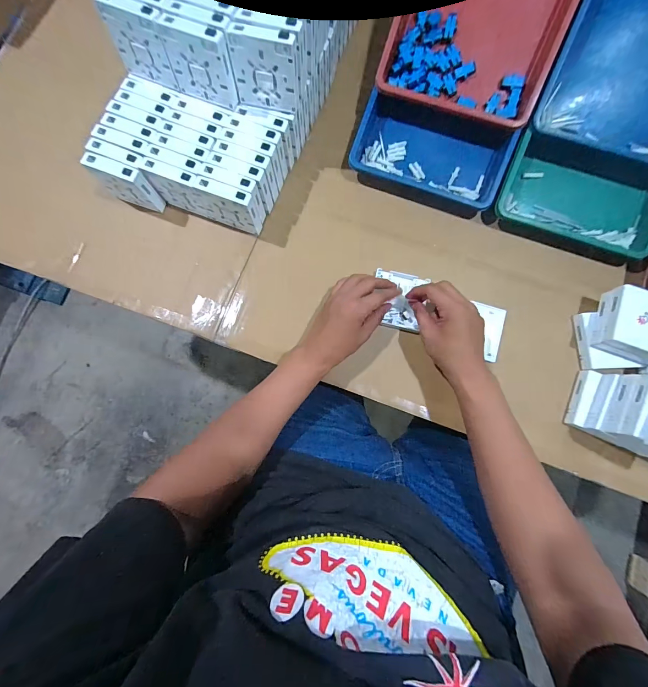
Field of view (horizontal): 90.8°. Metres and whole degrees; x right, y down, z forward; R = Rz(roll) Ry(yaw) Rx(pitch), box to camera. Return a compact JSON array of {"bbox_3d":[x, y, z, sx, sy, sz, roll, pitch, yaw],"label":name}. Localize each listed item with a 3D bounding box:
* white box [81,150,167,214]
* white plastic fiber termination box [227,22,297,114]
[{"bbox_3d":[-0.316,-0.251,0.510,0.098,0.096,0.026,21,82,4],"label":"white box"},{"bbox_3d":[-0.080,-0.366,0.430,0.086,0.092,0.024,8,81,2],"label":"white plastic fiber termination box"}]

